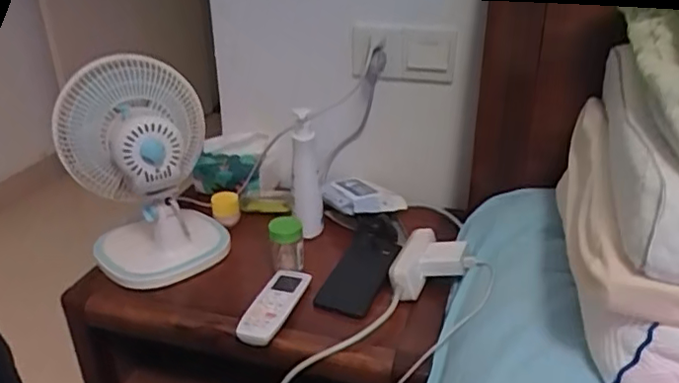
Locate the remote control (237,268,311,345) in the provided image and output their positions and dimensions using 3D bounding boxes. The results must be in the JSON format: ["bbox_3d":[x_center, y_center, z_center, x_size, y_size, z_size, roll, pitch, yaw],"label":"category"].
[{"bbox_3d":[-0.083,0.147,0.794,0.051,0.028,0.142,9,30,20],"label":"remote control"}]

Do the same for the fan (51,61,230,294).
[{"bbox_3d":[-0.281,-0.026,0.868,0.201,0.279,0.176,-12,30,-21],"label":"fan"}]

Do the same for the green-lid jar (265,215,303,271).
[{"bbox_3d":[-0.078,0.076,0.874,0.048,0.074,0.041,-5,28,-7],"label":"green-lid jar"}]

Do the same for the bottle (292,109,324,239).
[{"bbox_3d":[-0.054,-0.031,0.952,0.046,0.214,0.050,-2,27,-3],"label":"bottle"}]

